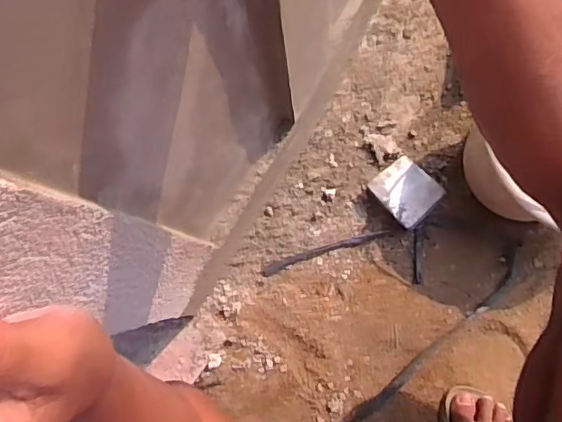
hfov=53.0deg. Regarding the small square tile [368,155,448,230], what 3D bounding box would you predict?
[{"bbox_3d":[0.176,-0.029,0.797,0.073,0.008,0.086,-45,68,7],"label":"small square tile"}]

